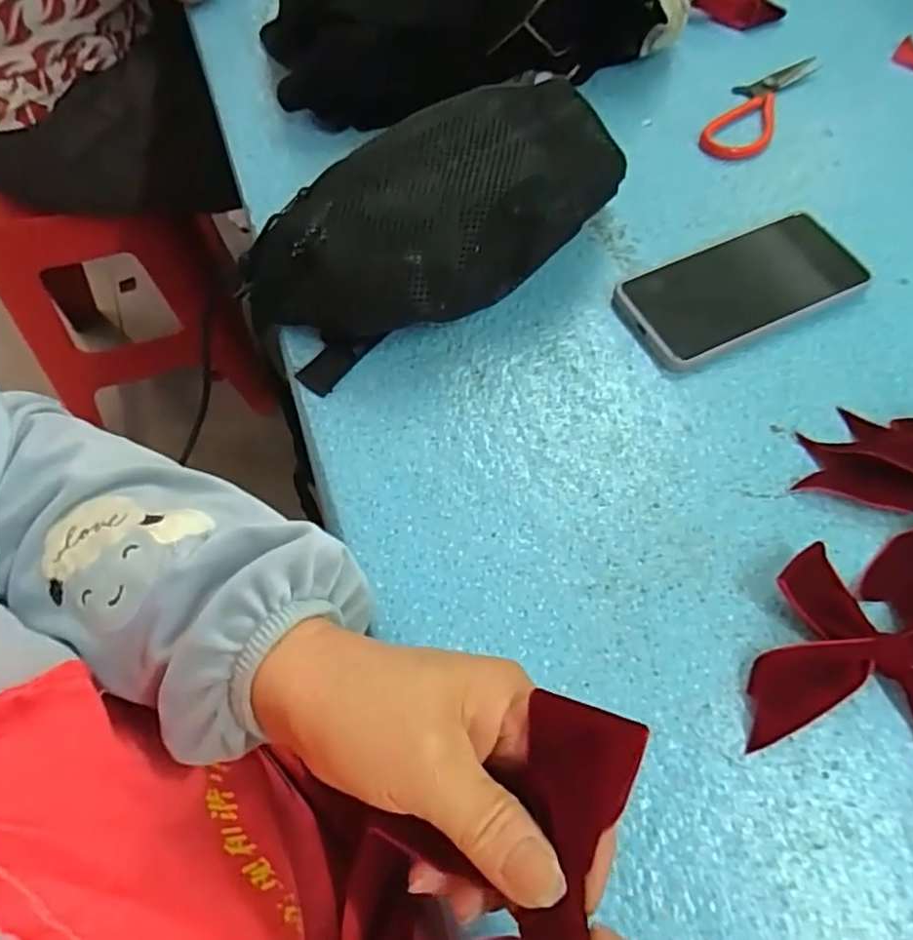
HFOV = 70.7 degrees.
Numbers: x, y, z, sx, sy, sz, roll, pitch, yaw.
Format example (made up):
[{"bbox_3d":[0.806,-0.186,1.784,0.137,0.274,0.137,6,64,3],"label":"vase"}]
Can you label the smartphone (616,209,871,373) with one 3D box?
[{"bbox_3d":[0.191,-0.125,0.438,0.158,0.016,0.079,-22,64,-11],"label":"smartphone"}]

